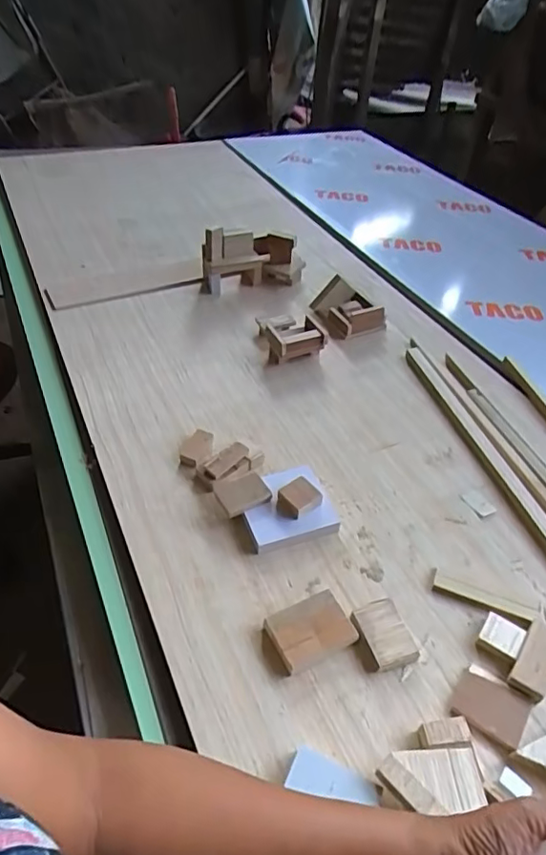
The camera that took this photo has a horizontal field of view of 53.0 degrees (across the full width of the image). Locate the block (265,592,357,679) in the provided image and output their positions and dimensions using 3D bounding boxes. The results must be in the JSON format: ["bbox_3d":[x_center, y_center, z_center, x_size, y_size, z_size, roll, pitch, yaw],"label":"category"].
[{"bbox_3d":[0.038,0.215,0.579,0.085,0.020,0.062,-15,47,-22],"label":"block"}]

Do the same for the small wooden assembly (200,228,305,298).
[{"bbox_3d":[-0.043,-0.348,1.115,0.215,0.106,0.094,-12,46,-19],"label":"small wooden assembly"}]

